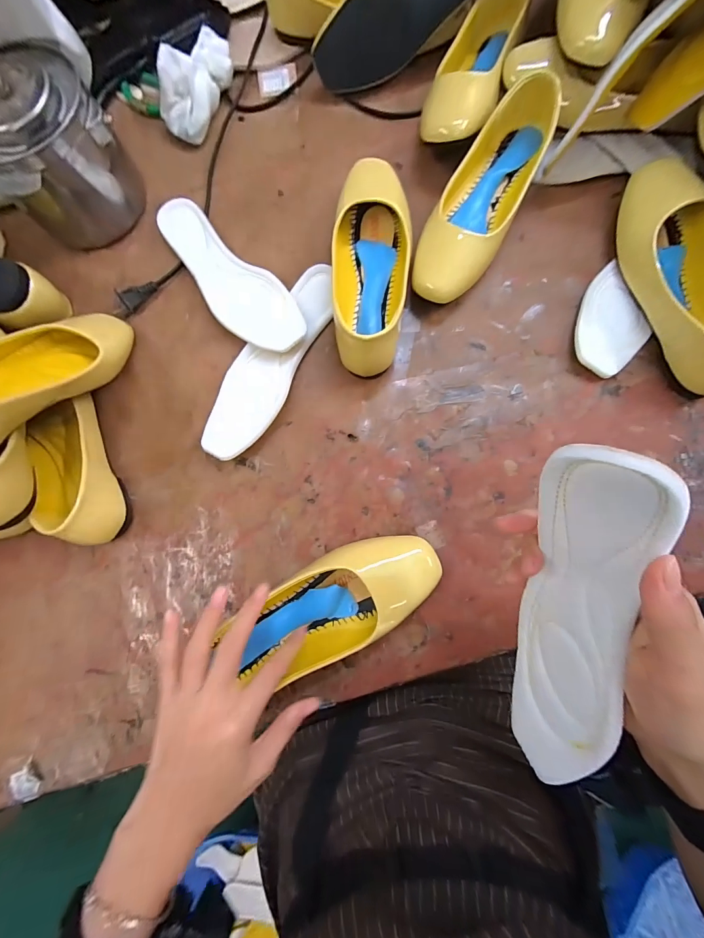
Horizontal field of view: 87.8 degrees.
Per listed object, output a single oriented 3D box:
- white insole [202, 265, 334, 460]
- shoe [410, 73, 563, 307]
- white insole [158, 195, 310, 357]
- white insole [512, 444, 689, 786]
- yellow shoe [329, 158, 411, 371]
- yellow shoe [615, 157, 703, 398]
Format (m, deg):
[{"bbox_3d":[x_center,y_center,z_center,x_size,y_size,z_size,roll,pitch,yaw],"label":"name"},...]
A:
[{"bbox_3d":[-0.087,-0.117,0.392,0.070,0.013,0.230,27,82,9],"label":"white insole"},{"bbox_3d":[0.141,-0.294,0.387,0.081,0.060,0.257,26,84,7],"label":"shoe"},{"bbox_3d":[-0.142,-0.214,0.414,0.226,0.016,0.075,44,86,8],"label":"white insole"},{"bbox_3d":[0.122,0.089,0.209,0.035,0.072,0.231,-6,118,2],"label":"white insole"},{"bbox_3d":[0.020,-0.216,0.383,0.080,0.059,0.243,4,82,4],"label":"yellow shoe"},{"bbox_3d":[0.334,-0.190,0.362,0.082,0.058,0.238,-13,81,1],"label":"yellow shoe"}]

